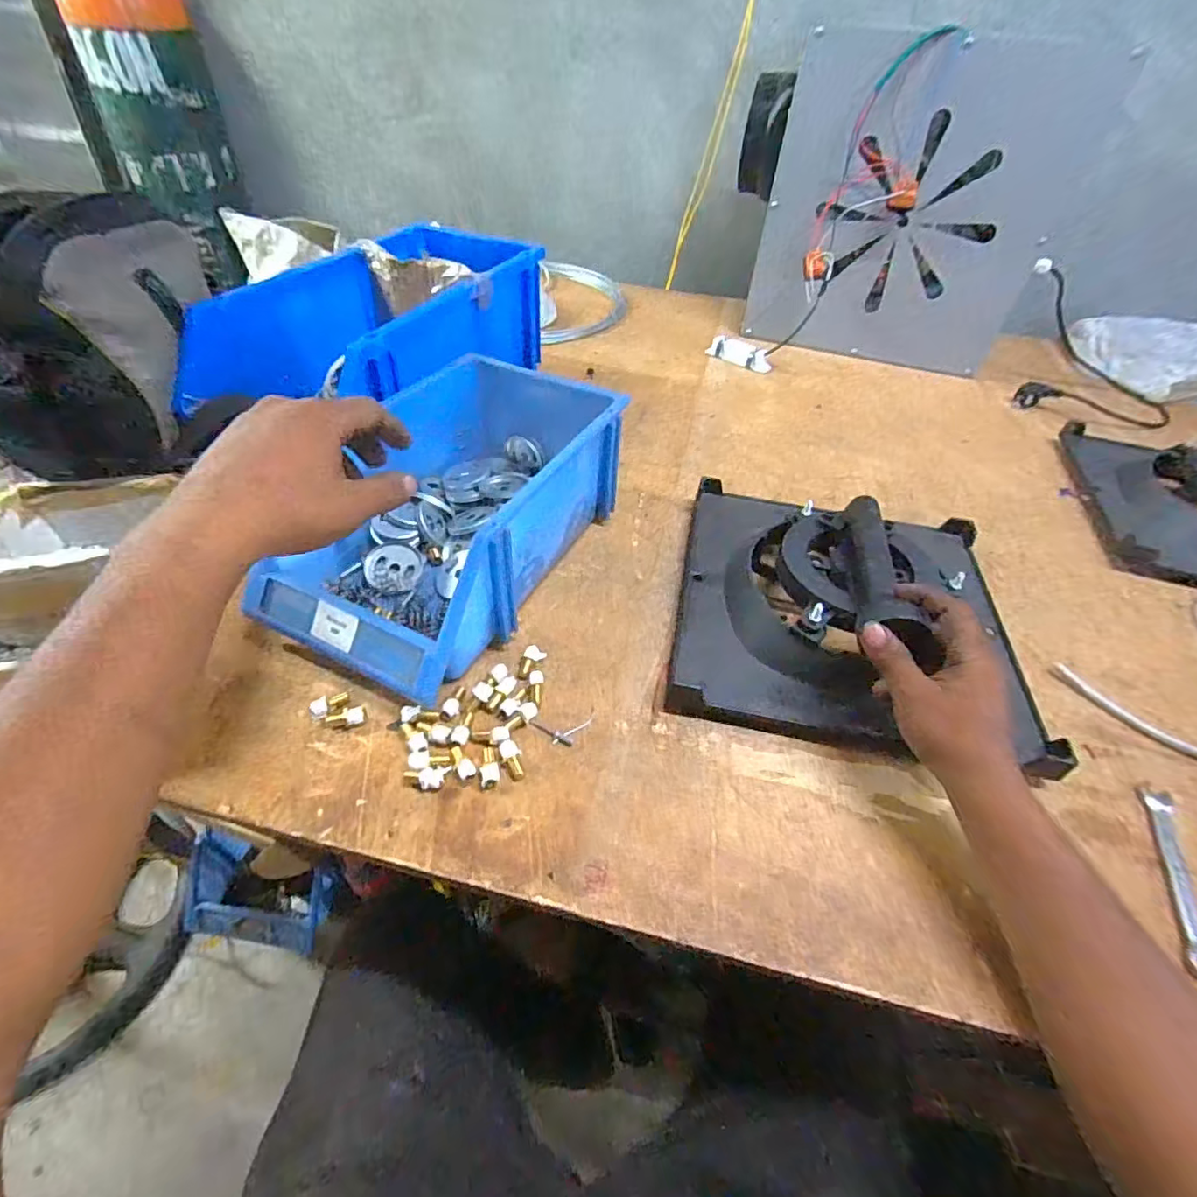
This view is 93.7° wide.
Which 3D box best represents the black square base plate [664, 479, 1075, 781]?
[{"bbox_3d":[0.230,-0.020,0.502,0.292,0.111,0.288,12,46,6],"label":"black square base plate"}]

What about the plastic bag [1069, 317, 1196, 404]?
[{"bbox_3d":[1.010,-0.424,0.981,0.295,0.077,0.259,-5,50,5],"label":"plastic bag"}]

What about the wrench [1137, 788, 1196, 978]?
[{"bbox_3d":[0.391,0.186,0.377,0.017,0.009,0.126,19,48,13],"label":"wrench"}]

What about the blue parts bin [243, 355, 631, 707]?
[{"bbox_3d":[-0.134,-0.092,0.525,0.213,0.125,0.347,22,48,16],"label":"blue parts bin"}]

